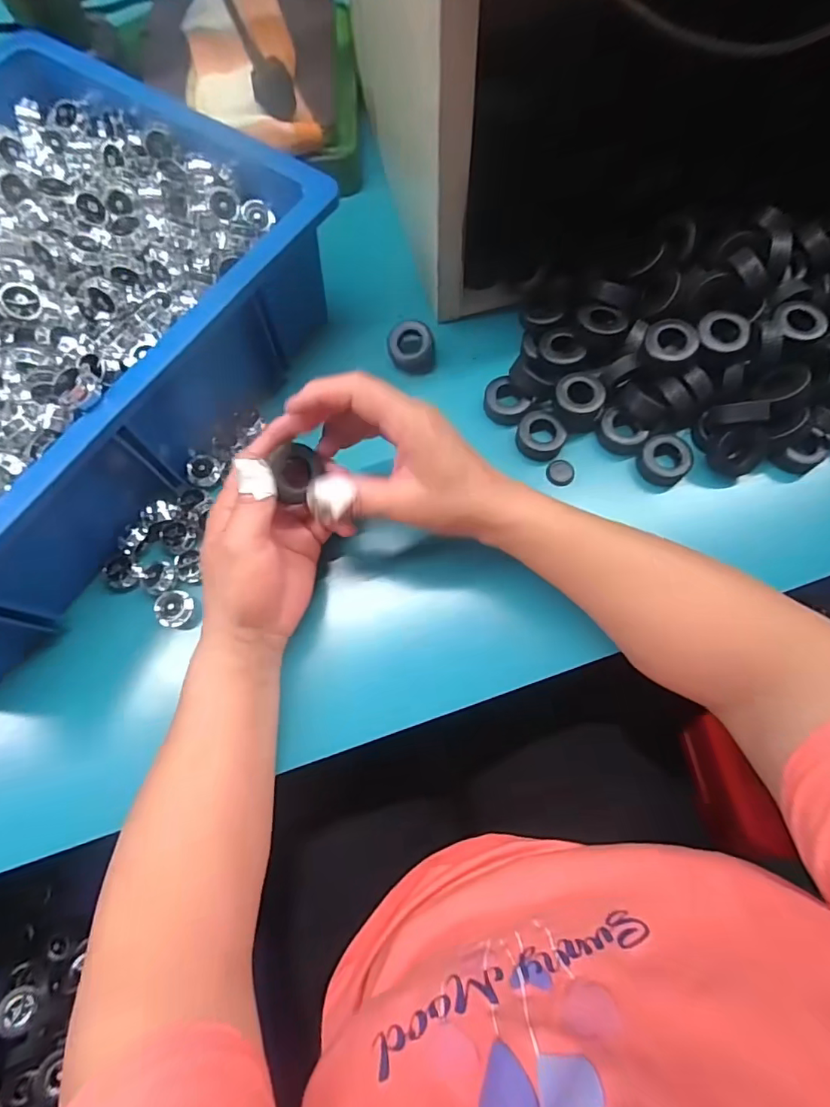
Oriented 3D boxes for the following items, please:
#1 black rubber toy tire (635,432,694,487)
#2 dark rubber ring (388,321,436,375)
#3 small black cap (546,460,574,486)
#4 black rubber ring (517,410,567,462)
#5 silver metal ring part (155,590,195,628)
[{"bbox_3d":[0.187,-0.069,0.380,0.036,0.018,0.035,0,74,0],"label":"black rubber toy tire"},{"bbox_3d":[-0.003,-0.169,0.417,0.037,0.022,0.034,0,74,0],"label":"dark rubber ring"},{"bbox_3d":[0.112,-0.062,0.387,0.021,0.007,0.021,0,74,0],"label":"small black cap"},{"bbox_3d":[0.096,-0.090,0.388,0.037,0.014,0.037,0,74,0],"label":"black rubber ring"},{"bbox_3d":[-0.170,0.038,0.358,0.026,0.009,0.023,-37,78,-10],"label":"silver metal ring part"}]

